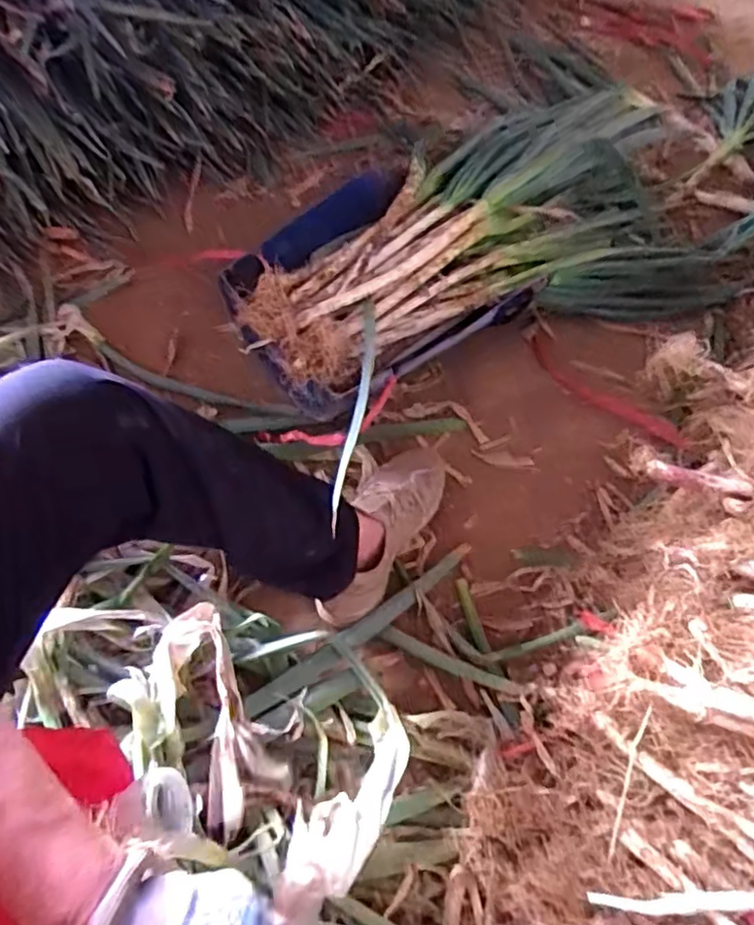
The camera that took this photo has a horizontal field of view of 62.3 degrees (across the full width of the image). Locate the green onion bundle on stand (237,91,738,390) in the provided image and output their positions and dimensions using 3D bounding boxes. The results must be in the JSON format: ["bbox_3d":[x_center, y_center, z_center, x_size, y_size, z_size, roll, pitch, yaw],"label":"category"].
[{"bbox_3d":[0.167,-0.335,0.980,0.766,0.188,0.357,-18,64,-15],"label":"green onion bundle on stand"}]

